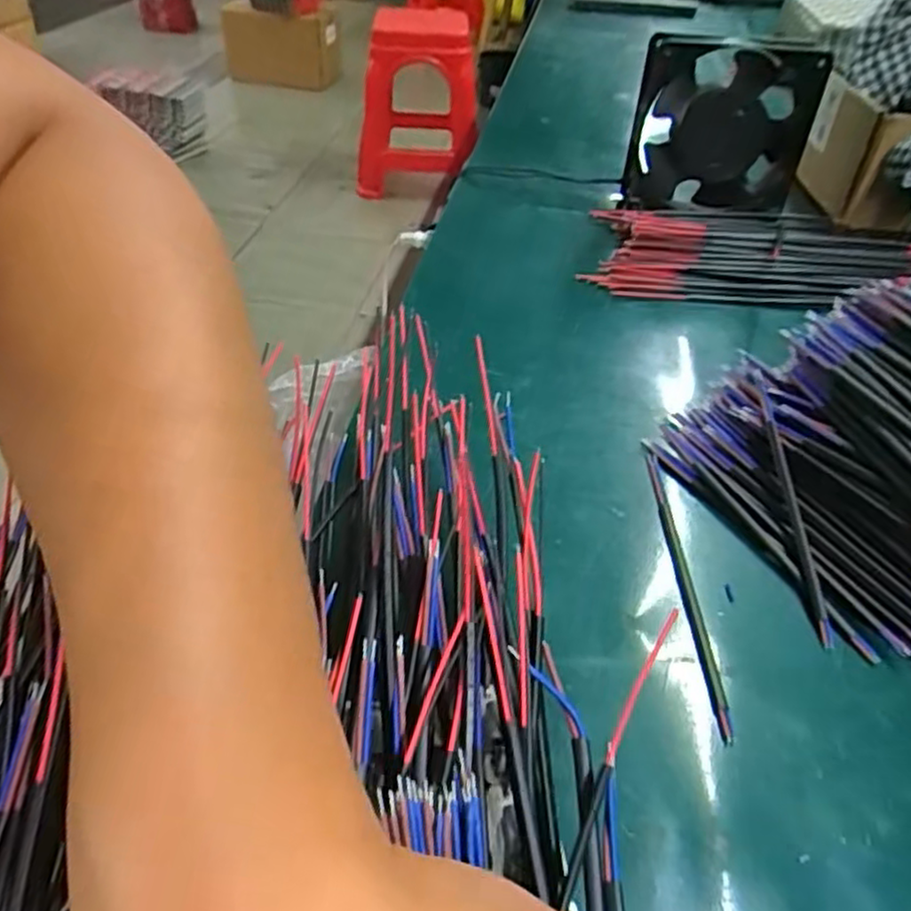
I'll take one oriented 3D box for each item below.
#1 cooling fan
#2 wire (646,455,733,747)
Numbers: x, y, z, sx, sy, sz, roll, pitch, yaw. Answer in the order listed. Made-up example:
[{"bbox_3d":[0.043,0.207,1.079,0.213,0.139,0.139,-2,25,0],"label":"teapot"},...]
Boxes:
[{"bbox_3d":[0.197,-0.241,0.529,0.126,0.117,0.034,9,44,7],"label":"cooling fan"},{"bbox_3d":[0.098,0.052,0.302,0.007,0.005,0.142,1,44,-1],"label":"wire"}]

